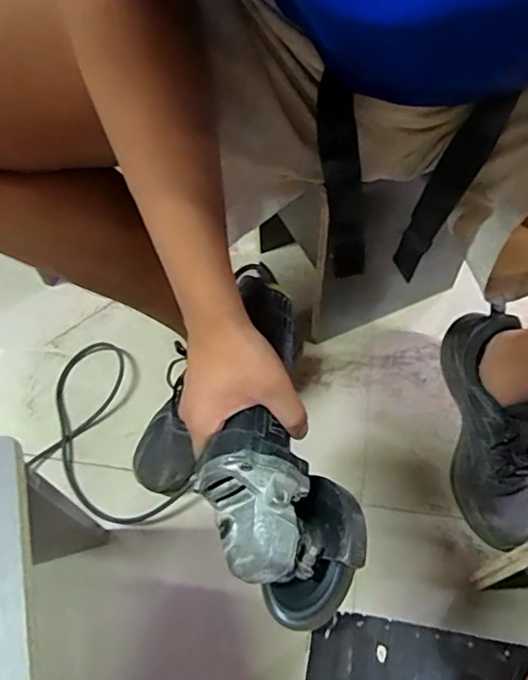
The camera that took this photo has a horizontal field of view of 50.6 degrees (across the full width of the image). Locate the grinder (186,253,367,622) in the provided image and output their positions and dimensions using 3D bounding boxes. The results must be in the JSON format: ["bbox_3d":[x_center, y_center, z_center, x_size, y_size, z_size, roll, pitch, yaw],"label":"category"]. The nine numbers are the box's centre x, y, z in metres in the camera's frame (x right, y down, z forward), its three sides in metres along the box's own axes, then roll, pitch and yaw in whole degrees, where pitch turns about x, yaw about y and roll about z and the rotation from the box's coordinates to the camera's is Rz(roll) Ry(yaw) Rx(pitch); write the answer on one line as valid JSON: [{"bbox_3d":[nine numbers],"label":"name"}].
[{"bbox_3d":[0.003,0.060,0.452,0.108,0.088,0.297,-5,55,-1],"label":"grinder"}]

